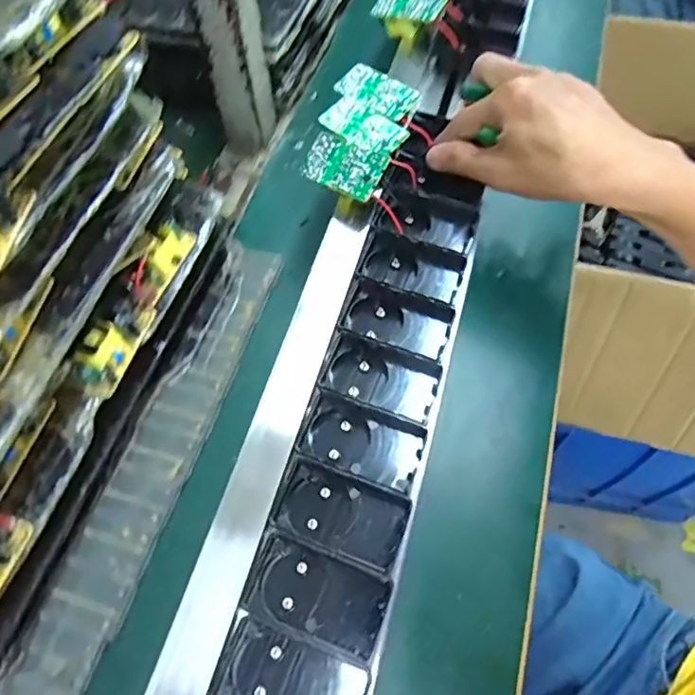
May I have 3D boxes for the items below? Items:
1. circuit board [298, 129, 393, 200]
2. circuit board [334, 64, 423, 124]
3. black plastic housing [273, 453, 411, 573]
[{"bbox_3d":[-0.002,-0.135,0.405,0.064,0.008,0.040,30,88,21],"label":"circuit board"},{"bbox_3d":[0.024,-0.204,0.440,0.063,0.004,0.041,37,70,15],"label":"circuit board"},{"bbox_3d":[-0.003,0.094,0.318,0.070,0.024,0.044,18,65,12],"label":"black plastic housing"}]

